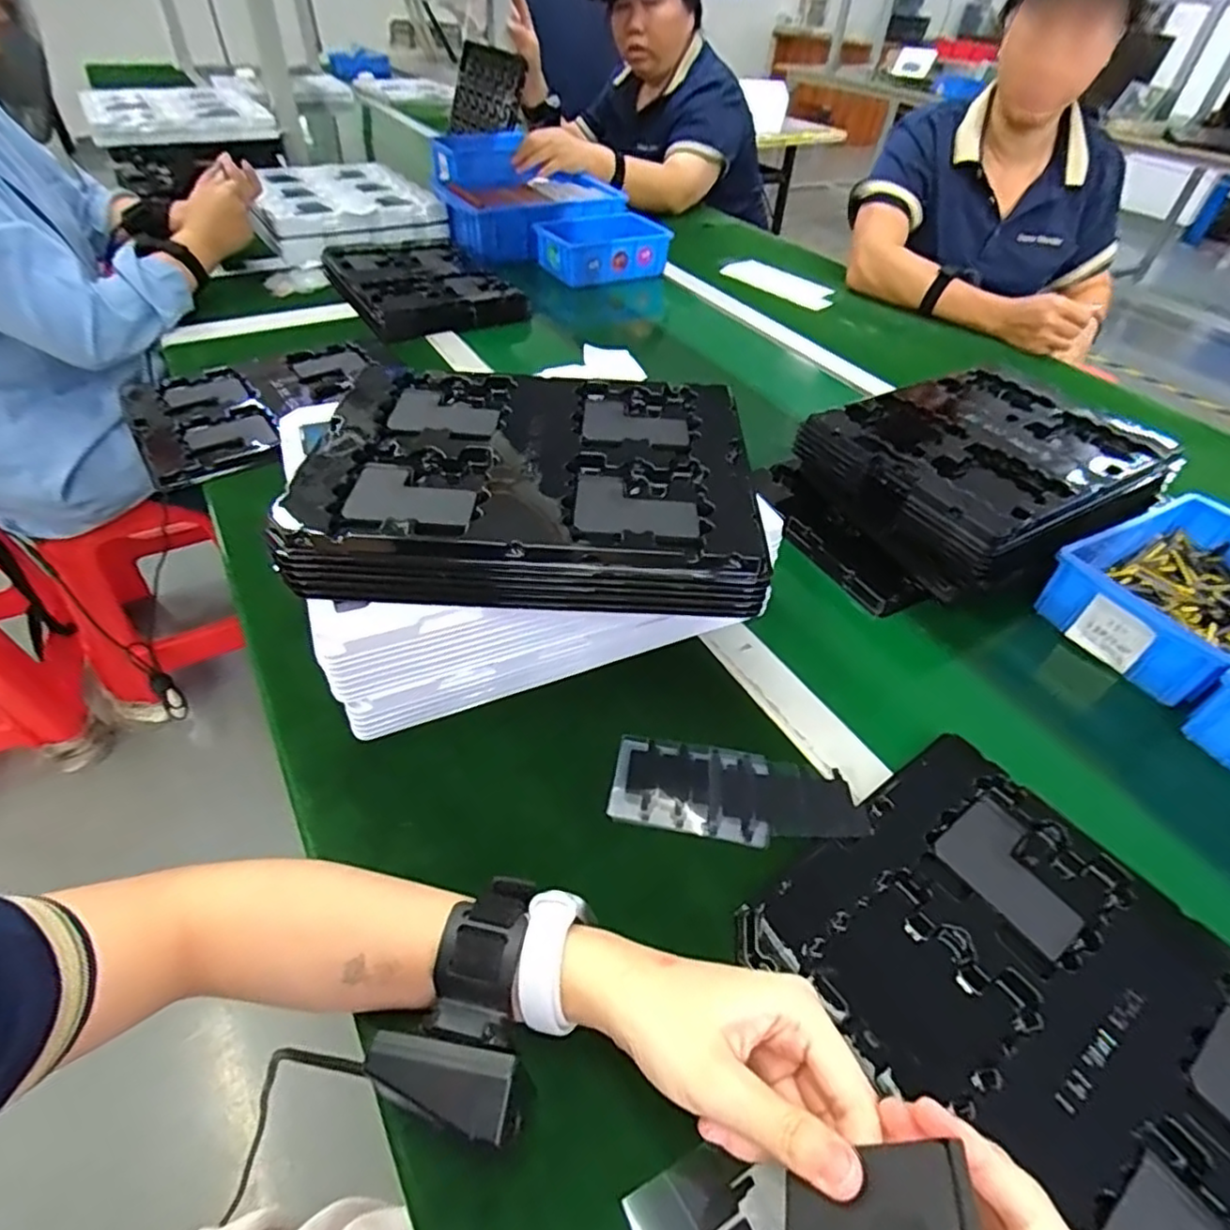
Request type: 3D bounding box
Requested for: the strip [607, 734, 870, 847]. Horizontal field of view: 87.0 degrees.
[{"bbox_3d":[0.077,0.115,0.419,0.154,0.009,0.062,9,46,4],"label":"strip"}]

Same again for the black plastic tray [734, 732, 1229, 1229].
[{"bbox_3d":[0.233,0.215,0.319,0.210,0.022,0.295,-27,53,-27],"label":"black plastic tray"}]

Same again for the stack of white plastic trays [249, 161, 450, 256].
[{"bbox_3d":[-0.489,-0.734,1.166,0.305,0.077,0.325,-25,53,-25],"label":"stack of white plastic trays"}]

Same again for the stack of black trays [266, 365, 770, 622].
[{"bbox_3d":[-0.056,-0.099,0.464,0.301,0.047,0.227,4,46,0],"label":"stack of black trays"}]

